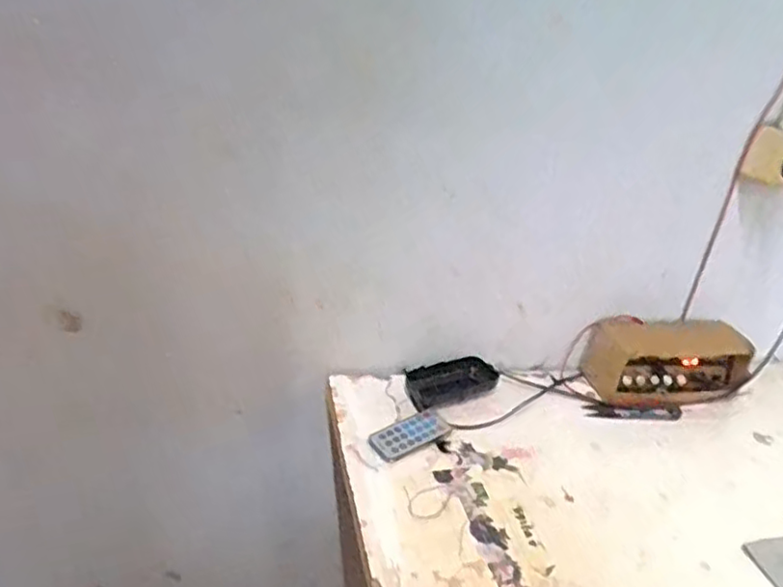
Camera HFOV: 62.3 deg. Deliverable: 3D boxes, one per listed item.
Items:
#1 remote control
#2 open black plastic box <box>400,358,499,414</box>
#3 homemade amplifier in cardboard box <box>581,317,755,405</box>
[{"bbox_3d":[0.022,0.146,0.678,0.091,0.008,0.042,-13,32,-34],"label":"remote control"},{"bbox_3d":[0.071,0.102,0.759,0.106,0.025,0.059,-6,29,-25],"label":"open black plastic box"},{"bbox_3d":[0.342,0.083,0.801,0.193,0.084,0.080,2,27,-9],"label":"homemade amplifier in cardboard box"}]

